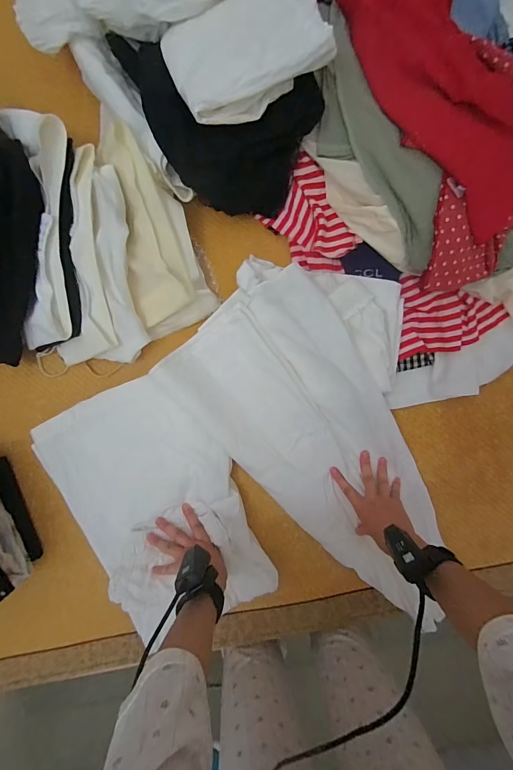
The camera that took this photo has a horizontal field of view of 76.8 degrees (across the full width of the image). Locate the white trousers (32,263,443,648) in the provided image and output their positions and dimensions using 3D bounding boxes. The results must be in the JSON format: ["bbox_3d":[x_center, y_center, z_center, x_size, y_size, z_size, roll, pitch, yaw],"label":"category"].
[{"bbox_3d":[-0.020,0.161,0.517,0.539,0.101,0.527,-34,92,1],"label":"white trousers"}]

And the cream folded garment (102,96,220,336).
[{"bbox_3d":[-0.158,-0.233,0.502,0.121,0.039,0.297,-14,107,0],"label":"cream folded garment"}]

